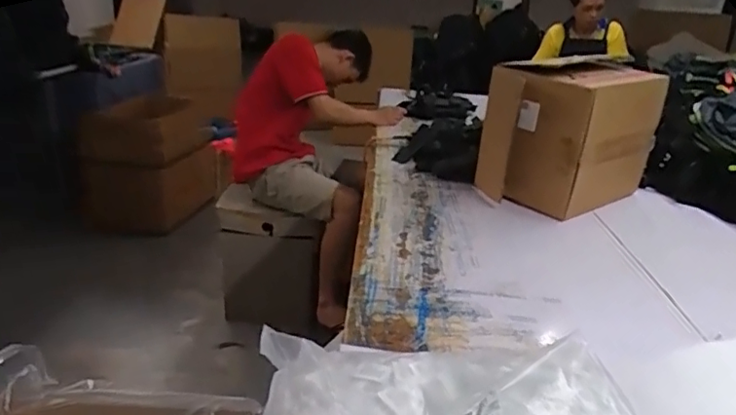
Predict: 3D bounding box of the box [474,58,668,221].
[{"bbox_3d":[0.554,-0.198,1.523,0.437,0.347,0.295,-12,26,-35],"label":"box"}]

